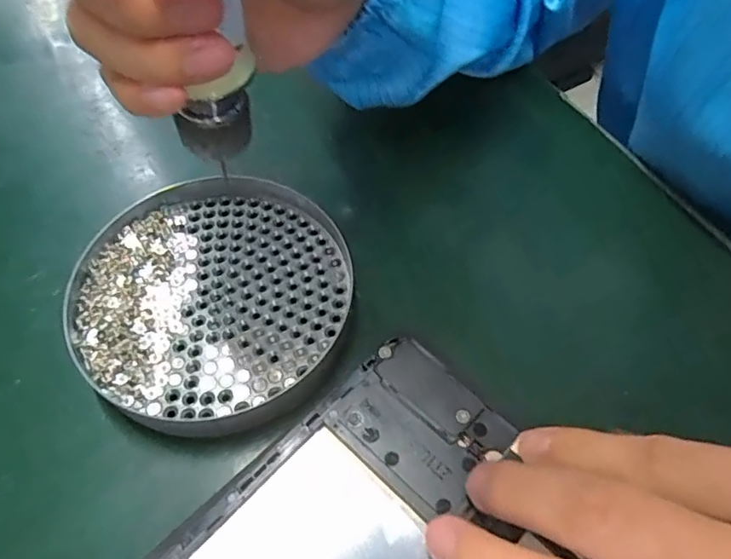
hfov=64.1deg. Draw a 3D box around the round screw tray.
[{"bbox_3d":[-0.062,0.007,0.248,0.108,0.020,0.117,0,59,0],"label":"round screw tray"}]

